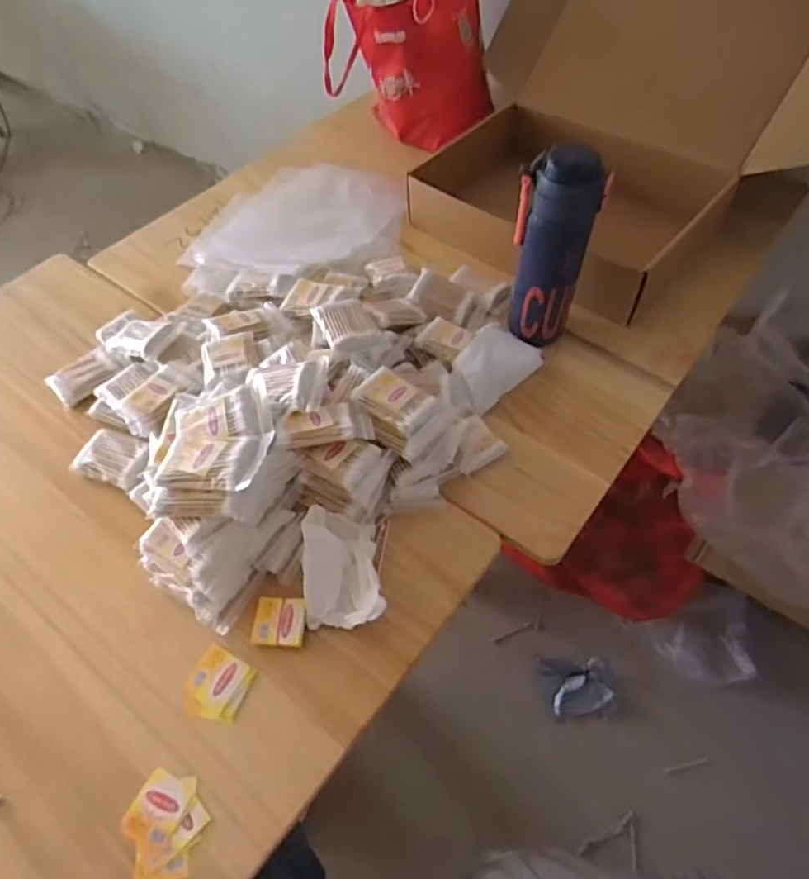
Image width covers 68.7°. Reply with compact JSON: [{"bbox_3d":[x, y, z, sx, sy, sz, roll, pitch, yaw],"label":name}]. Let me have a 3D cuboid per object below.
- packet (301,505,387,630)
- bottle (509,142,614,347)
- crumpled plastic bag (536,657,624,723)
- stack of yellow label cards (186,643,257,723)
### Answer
[{"bbox_3d":[-0.057,0.114,0.537,0.070,0.055,0.109,-6,55,-2],"label":"packet"},{"bbox_3d":[0.160,-0.206,0.648,0.081,0.232,0.068,15,57,12],"label":"bottle"},{"bbox_3d":[0.288,0.409,0.977,0.119,0.022,0.097,-4,55,0],"label":"crumpled plastic bag"},{"bbox_3d":[-0.159,0.209,0.505,0.051,0.004,0.055,17,57,13],"label":"stack of yellow label cards"}]

